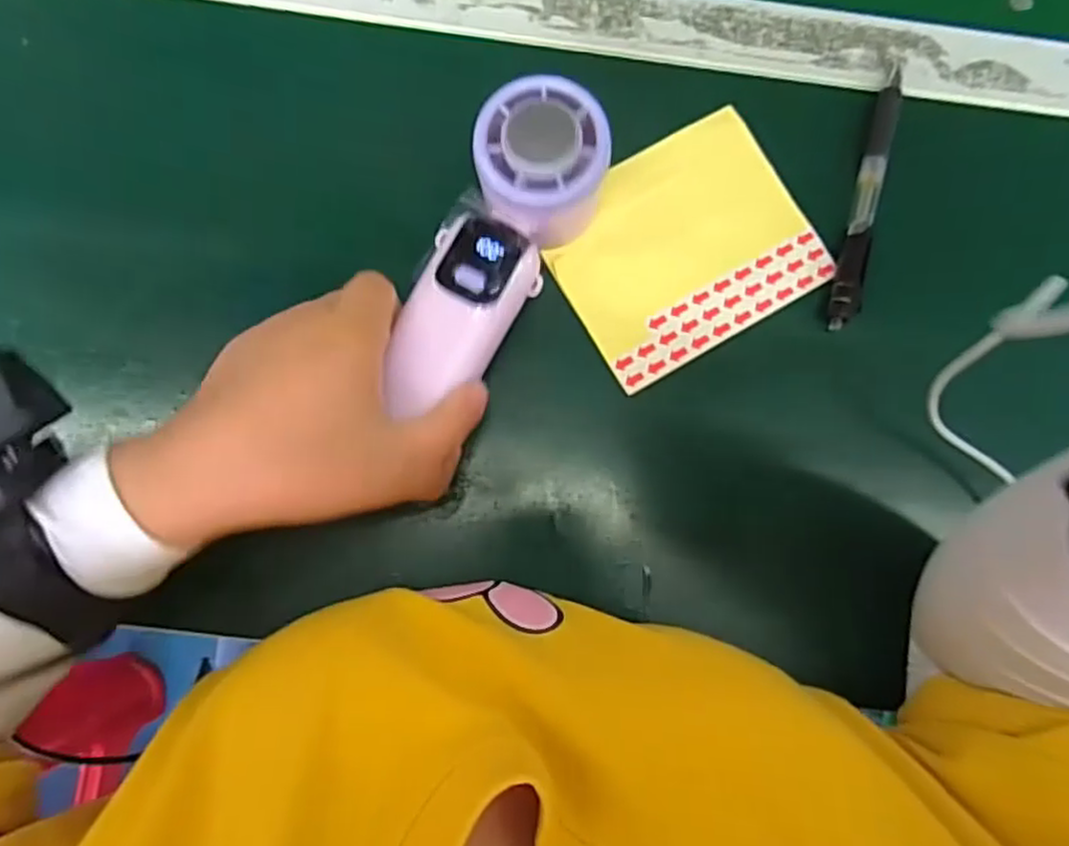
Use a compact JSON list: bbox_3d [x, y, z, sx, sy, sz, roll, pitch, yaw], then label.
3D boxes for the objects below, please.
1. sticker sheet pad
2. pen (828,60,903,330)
[{"bbox_3d":[0.071,-0.084,0.342,0.118,0.008,0.097,-30,84,-6],"label":"sticker sheet pad"},{"bbox_3d":[0.162,-0.111,0.343,0.012,0.015,0.137,16,81,0],"label":"pen"}]

